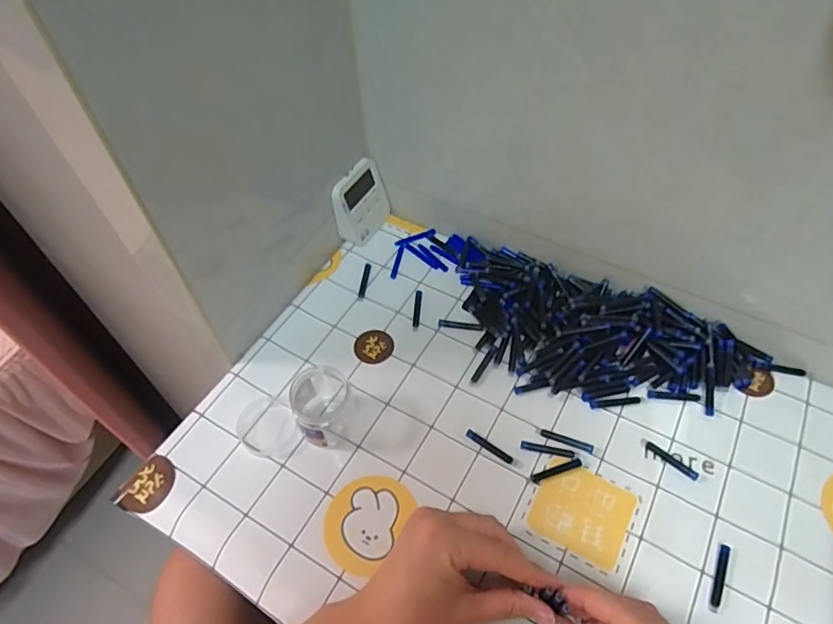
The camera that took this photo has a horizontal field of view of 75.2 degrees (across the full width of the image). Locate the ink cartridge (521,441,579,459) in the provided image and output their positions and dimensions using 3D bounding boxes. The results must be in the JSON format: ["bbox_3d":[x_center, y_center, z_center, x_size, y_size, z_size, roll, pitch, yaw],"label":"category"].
[{"bbox_3d":[0.118,0.121,0.476,0.049,0.004,0.008,8,55,9],"label":"ink cartridge"}]

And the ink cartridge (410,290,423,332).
[{"bbox_3d":[0.000,-0.003,0.573,0.009,0.004,0.052,4,55,6],"label":"ink cartridge"}]

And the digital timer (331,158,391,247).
[{"bbox_3d":[-0.061,-0.125,0.619,0.030,0.075,0.079,20,56,16],"label":"digital timer"}]

